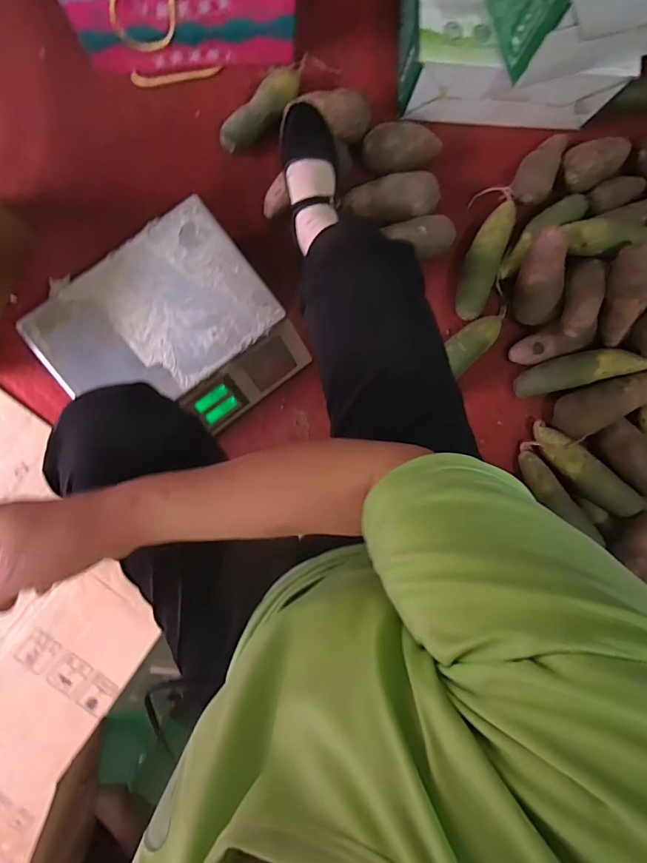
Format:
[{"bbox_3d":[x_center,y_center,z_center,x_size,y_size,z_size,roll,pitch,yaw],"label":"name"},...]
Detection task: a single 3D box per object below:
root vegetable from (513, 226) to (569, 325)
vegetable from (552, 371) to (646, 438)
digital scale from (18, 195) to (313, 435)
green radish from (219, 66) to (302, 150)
[{"bbox_3d":[0.363,-0.260,0.746,0.066,0.052,0.158,-4,122,-4],"label":"root vegetable"},{"bbox_3d":[0.502,-0.062,0.777,0.204,0.071,0.074,-26,92,17],"label":"vegetable"},{"bbox_3d":[-0.241,-0.147,0.727,0.336,0.106,0.301,-37,93,-3],"label":"digital scale"},{"bbox_3d":[-0.100,-0.541,0.755,0.057,0.044,0.184,38,88,-3],"label":"green radish"}]

